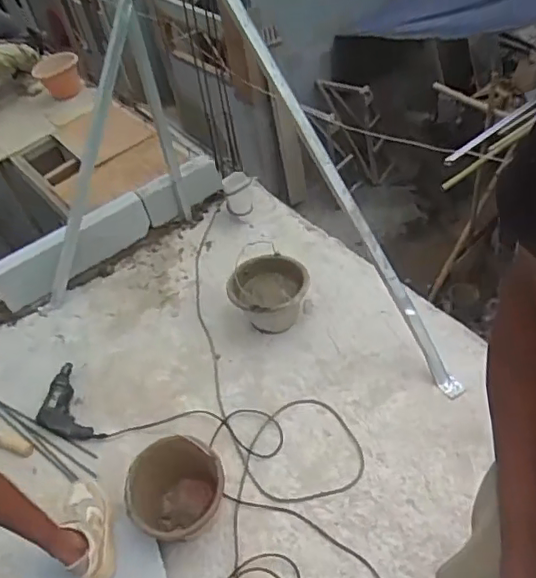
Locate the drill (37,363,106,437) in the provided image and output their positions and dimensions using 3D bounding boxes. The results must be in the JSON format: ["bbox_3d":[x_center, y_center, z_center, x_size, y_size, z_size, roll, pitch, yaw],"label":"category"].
[{"bbox_3d":[-0.606,0.347,1.668,0.147,0.066,0.273,-28,49,-18],"label":"drill"}]

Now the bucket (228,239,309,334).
[{"bbox_3d":[0.009,0.016,1.823,0.232,0.177,0.244,10,50,21],"label":"bucket"}]

